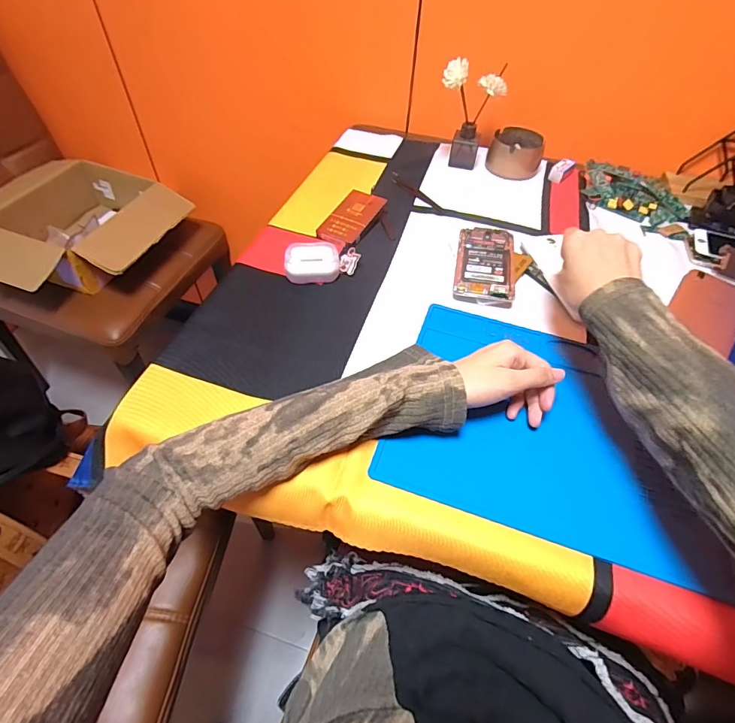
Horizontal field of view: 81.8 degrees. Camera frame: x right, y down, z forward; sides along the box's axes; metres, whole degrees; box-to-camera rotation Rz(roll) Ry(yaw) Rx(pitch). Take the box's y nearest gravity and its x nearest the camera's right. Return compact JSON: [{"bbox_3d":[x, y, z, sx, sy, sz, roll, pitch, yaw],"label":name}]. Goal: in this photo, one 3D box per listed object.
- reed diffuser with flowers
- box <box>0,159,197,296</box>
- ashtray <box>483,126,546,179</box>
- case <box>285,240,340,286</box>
[{"bbox_3d":[0.162,-0.391,0.669,0.088,0.147,0.089,15,52,10],"label":"reed diffuser with flowers"},{"bbox_3d":[-0.626,-0.285,0.924,0.376,0.113,0.405,31,57,23],"label":"box"},{"bbox_3d":[0.247,-0.348,0.710,0.085,0.049,0.084,15,53,12],"label":"ashtray"},{"bbox_3d":[-0.067,-0.122,0.518,0.062,0.030,0.049,-6,52,-6],"label":"case"}]

